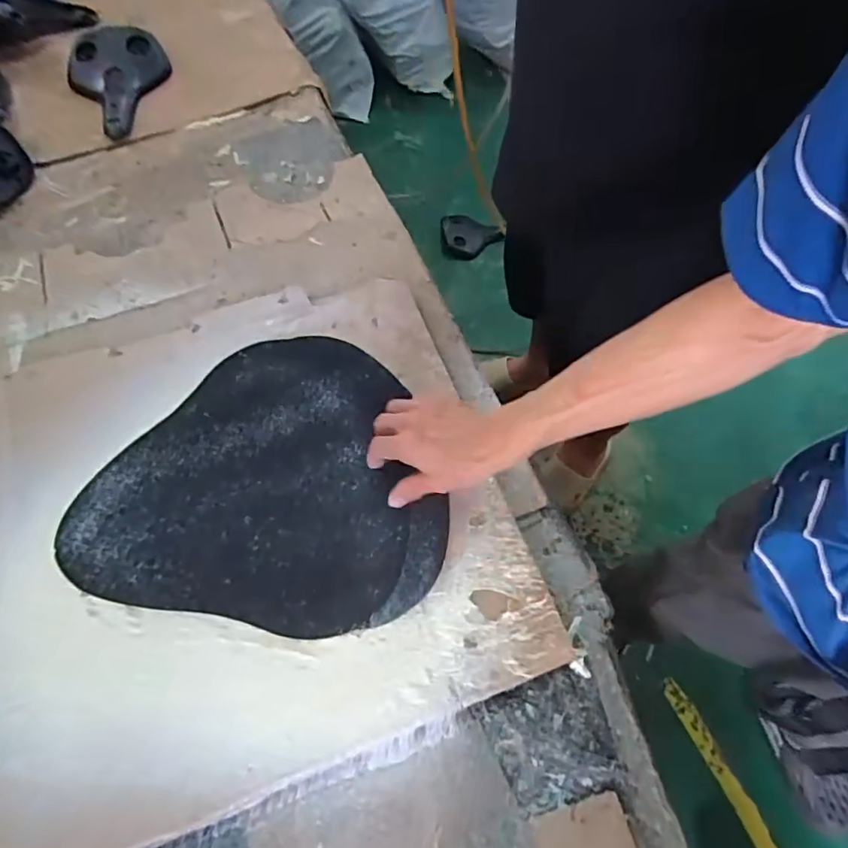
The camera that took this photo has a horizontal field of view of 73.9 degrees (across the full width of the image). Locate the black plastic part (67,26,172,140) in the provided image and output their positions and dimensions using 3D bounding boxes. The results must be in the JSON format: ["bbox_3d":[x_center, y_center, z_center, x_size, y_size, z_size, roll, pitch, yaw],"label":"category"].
[{"bbox_3d":[-0.563,-0.655,1.050,0.175,0.047,0.298,-34,67,-14],"label":"black plastic part"}]

